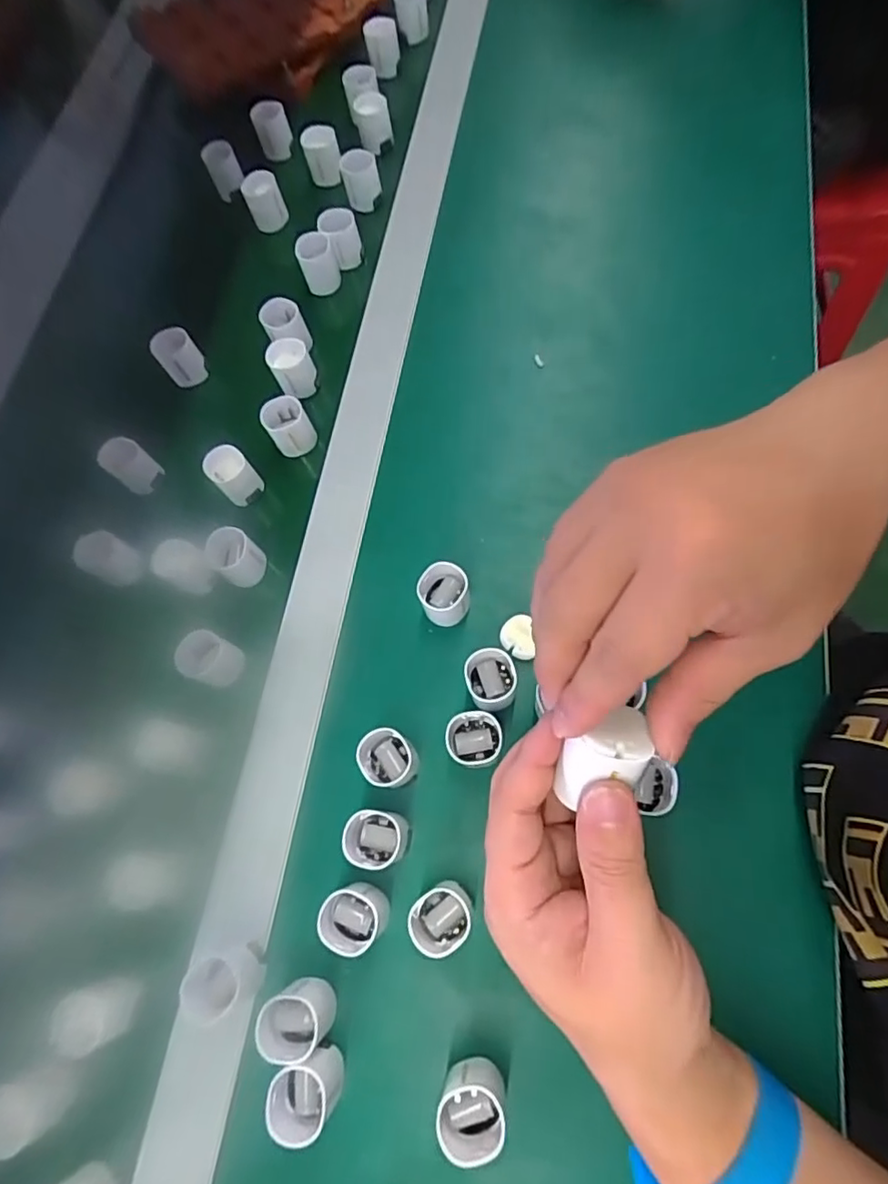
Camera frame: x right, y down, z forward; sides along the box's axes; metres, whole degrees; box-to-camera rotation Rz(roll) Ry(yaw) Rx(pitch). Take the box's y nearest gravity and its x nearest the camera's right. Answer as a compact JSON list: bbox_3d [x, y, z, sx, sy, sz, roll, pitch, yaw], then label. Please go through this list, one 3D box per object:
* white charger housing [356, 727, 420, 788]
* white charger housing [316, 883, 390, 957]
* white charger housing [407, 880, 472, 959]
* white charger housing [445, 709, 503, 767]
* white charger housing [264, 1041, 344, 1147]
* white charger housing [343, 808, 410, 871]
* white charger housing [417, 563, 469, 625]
[{"bbox_3d":[-0.033,0.096,0.346,0.035,0.029,0.029,41,77,13],"label":"white charger housing"},{"bbox_3d":[-0.048,0.173,0.318,0.032,0.037,0.027,11,72,5],"label":"white charger housing"},{"bbox_3d":[-0.001,0.172,0.316,0.034,0.033,0.028,-21,73,-6],"label":"white charger housing"},{"bbox_3d":[0.017,0.084,0.345,0.032,0.033,0.030,5,72,3],"label":"white charger housing"},{"bbox_3d":[-0.067,0.243,0.293,0.030,0.034,0.032,0,72,1],"label":"white charger housing"},{"bbox_3d":[-0.038,0.137,0.330,0.034,0.030,0.029,9,72,4],"label":"white charger housing"},{"bbox_3d":[0.000,0.003,0.374,0.030,0.035,0.030,0,72,1],"label":"white charger housing"}]

